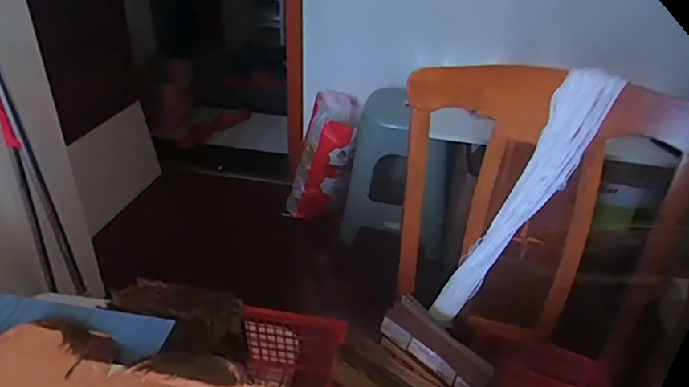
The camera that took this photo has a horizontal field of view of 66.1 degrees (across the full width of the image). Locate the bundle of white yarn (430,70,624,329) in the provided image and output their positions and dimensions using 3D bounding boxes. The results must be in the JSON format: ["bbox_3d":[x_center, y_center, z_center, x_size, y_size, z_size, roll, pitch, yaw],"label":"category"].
[{"bbox_3d":[0.286,0.019,0.878,0.059,0.492,0.076,18,19,-38],"label":"bundle of white yarn"}]

